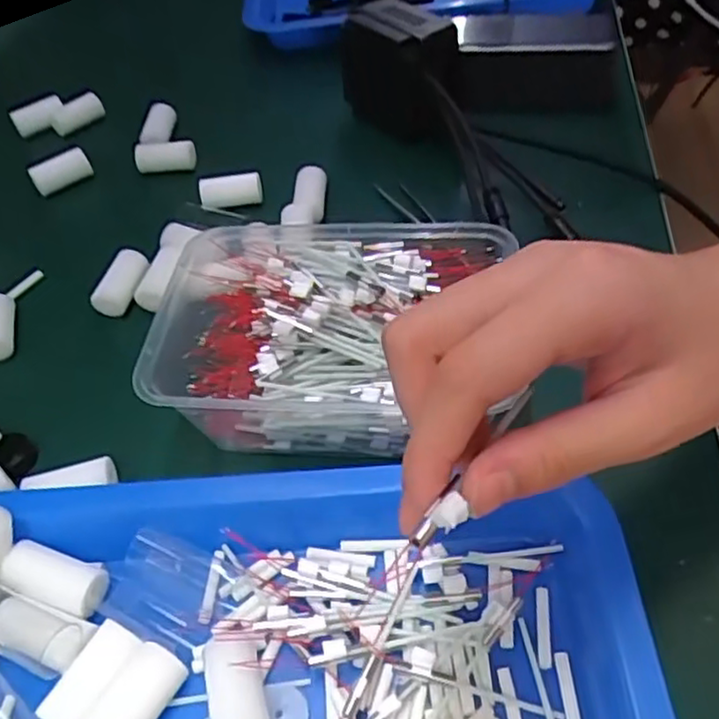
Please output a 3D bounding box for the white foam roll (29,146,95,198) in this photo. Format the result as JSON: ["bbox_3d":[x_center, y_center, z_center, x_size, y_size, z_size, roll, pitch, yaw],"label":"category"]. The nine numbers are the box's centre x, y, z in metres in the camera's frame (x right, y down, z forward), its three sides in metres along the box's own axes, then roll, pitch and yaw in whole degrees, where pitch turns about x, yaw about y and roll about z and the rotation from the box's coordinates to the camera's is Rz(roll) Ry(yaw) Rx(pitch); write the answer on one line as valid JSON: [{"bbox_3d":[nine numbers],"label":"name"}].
[{"bbox_3d":[-0.214,-0.134,0.497,0.042,0.023,0.016,-20,52,-11],"label":"white foam roll"}]

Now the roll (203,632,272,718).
[{"bbox_3d":[-0.045,0.123,0.257,0.019,0.024,0.045,-16,50,-7],"label":"roll"}]

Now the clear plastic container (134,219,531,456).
[{"bbox_3d":[-0.012,-0.014,0.341,0.167,0.054,0.112,-5,49,2],"label":"clear plastic container"}]

